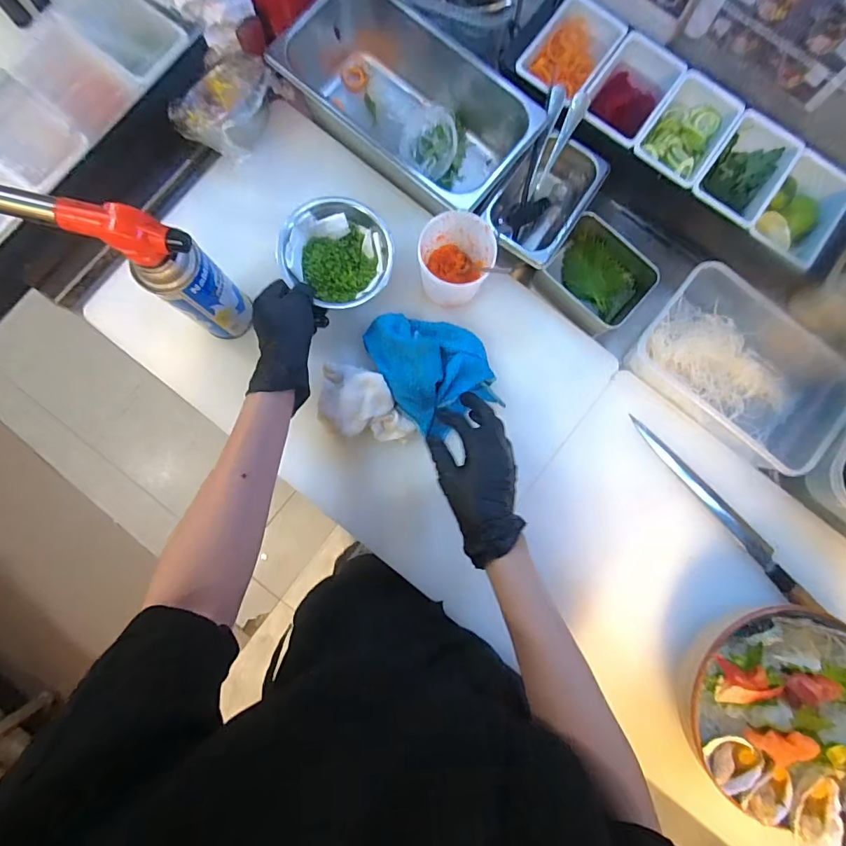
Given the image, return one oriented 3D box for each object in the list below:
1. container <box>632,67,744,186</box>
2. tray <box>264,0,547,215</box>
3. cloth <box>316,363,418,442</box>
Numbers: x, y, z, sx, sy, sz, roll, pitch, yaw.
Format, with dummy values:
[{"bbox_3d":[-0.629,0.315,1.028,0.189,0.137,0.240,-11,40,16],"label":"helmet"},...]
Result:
[{"bbox_3d":[0.341,-0.374,0.601,0.085,0.062,0.153,37,84,1],"label":"container"},{"bbox_3d":[-0.012,-0.432,0.620,0.338,0.106,0.211,32,84,1],"label":"tray"},{"bbox_3d":[-0.066,-0.023,0.559,0.117,0.043,0.090,6,84,-2],"label":"cloth"}]

